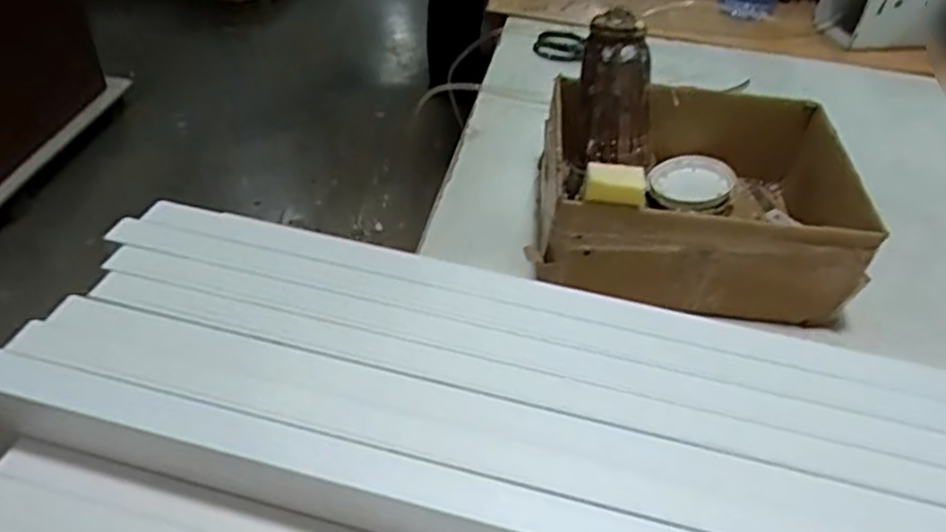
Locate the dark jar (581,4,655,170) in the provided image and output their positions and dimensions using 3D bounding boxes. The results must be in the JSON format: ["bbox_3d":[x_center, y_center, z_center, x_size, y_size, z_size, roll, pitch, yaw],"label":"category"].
[{"bbox_3d":[0.143,-0.171,0.695,0.066,0.157,0.055,-21,27,-24],"label":"dark jar"}]

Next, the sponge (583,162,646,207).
[{"bbox_3d":[0.133,-0.078,0.657,0.058,0.025,0.032,2,43,-4],"label":"sponge"}]

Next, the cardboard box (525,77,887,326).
[{"bbox_3d":[0.238,-0.075,0.767,0.309,0.124,0.250,7,43,0],"label":"cardboard box"}]

